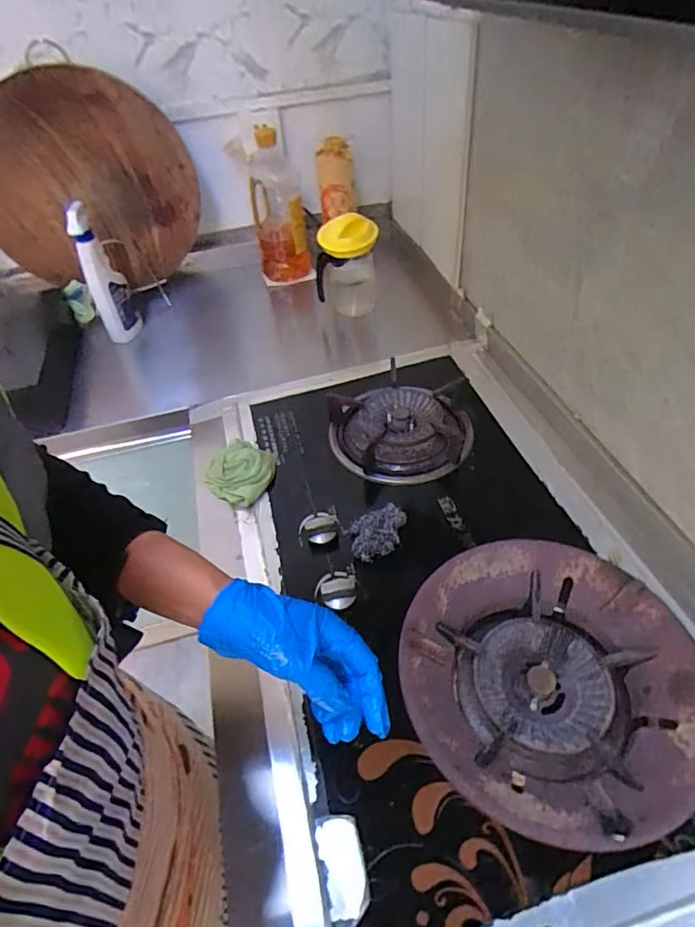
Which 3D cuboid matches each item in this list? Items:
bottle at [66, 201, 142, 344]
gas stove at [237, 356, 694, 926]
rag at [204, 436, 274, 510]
[{"bbox_3d":[-0.451,-0.341,0.954,0.071,0.234,0.060,-23,48,-16],"label":"bottle"},{"bbox_3d":[0.082,0.080,0.582,0.367,0.096,0.705,-12,46,-6],"label":"gas stove"},{"bbox_3d":[-0.149,0.007,0.719,0.102,0.038,0.091,32,57,32],"label":"rag"}]

